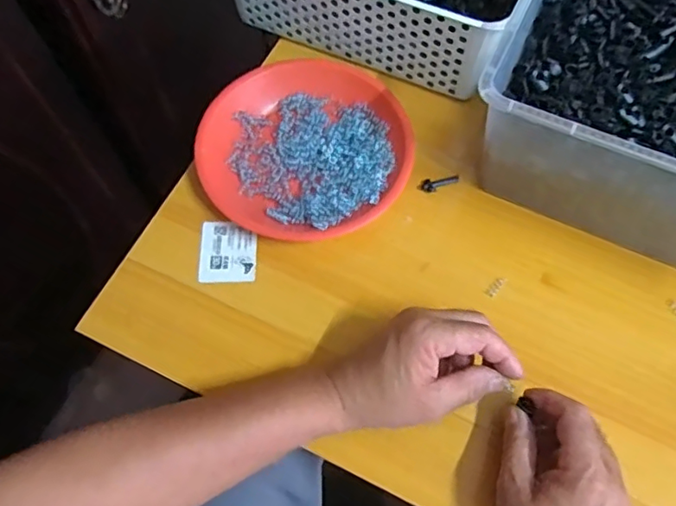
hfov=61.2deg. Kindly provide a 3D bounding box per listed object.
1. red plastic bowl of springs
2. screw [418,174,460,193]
[{"bbox_3d":[-0.029,-0.105,0.540,0.189,0.032,0.194,0,65,-1],"label":"red plastic bowl of springs"},{"bbox_3d":[0.095,-0.066,0.535,0.040,0.004,0.014,-17,67,-8],"label":"screw"}]

